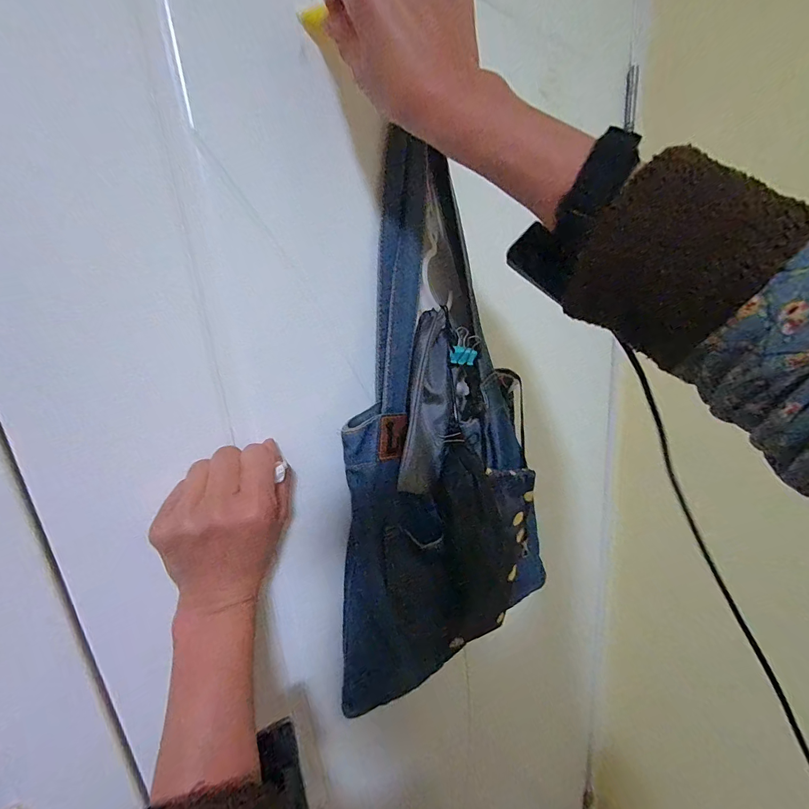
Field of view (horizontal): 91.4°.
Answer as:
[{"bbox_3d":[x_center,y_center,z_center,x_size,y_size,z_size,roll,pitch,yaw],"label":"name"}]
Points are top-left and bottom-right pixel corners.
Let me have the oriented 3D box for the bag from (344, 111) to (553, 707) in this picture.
[{"bbox_3d":[0.045,0.037,0.408,0.283,0.513,0.064,-17,20,-34],"label":"bag"}]

